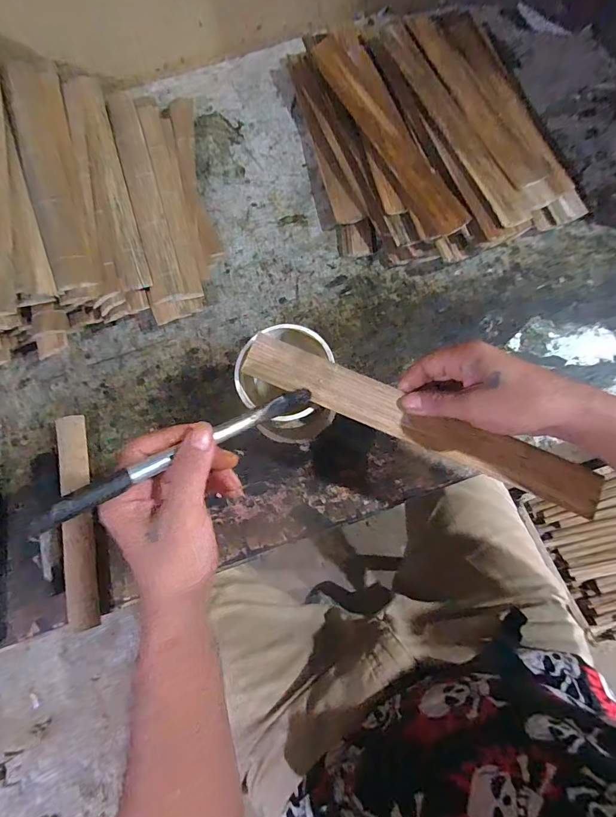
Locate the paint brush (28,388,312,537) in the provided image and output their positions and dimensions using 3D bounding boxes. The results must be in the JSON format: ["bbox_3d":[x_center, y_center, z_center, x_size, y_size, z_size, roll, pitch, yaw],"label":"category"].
[{"bbox_3d":[-0.079,0.027,0.279,0.207,0.008,0.013,-26,72,-33],"label":"paint brush"}]

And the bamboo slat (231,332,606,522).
[{"bbox_3d":[0.099,0.010,0.353,0.329,0.006,0.039,23,83,3],"label":"bamboo slat"}]

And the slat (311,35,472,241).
[{"bbox_3d":[0.097,-0.369,0.524,0.050,0.009,0.354,-29,75,11],"label":"slat"}]

